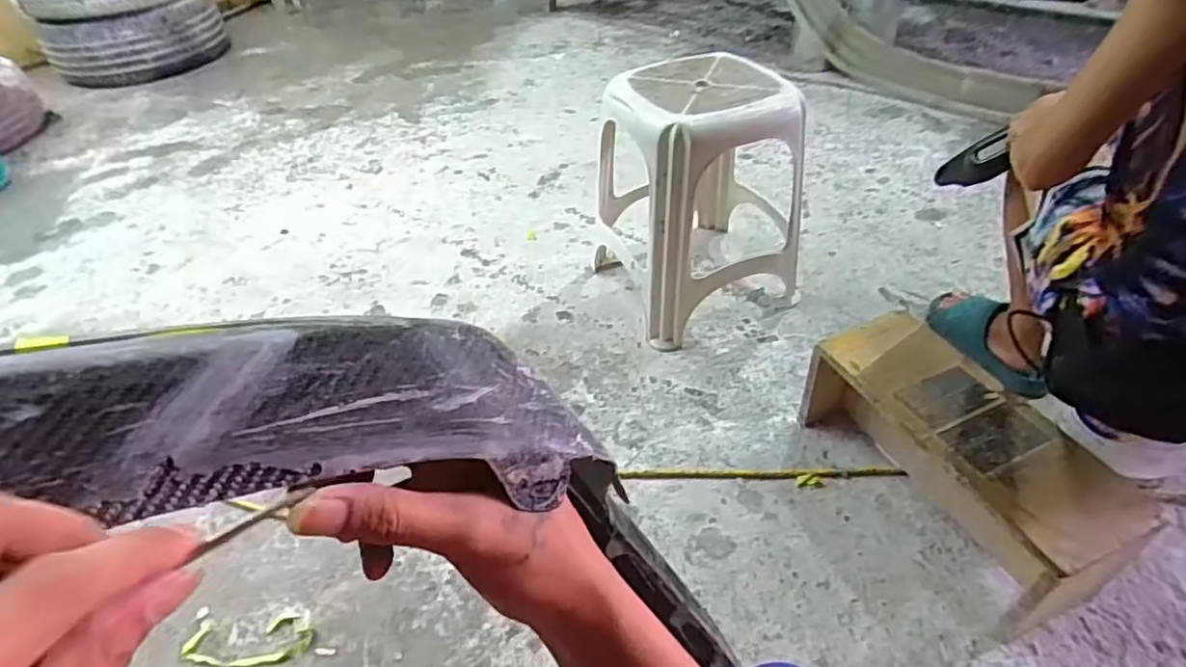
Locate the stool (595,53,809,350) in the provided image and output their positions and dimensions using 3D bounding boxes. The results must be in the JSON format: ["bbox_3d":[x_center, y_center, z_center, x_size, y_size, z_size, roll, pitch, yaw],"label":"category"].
[{"bbox_3d":[0.194,-0.276,1.291,0.320,0.457,0.349,-20,44,-17],"label":"stool"}]

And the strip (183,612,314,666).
[{"bbox_3d":[-0.482,0.431,0.897,0.174,0.007,0.071,-5,42,-1],"label":"strip"}]

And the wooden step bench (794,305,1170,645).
[{"bbox_3d":[0.517,0.177,0.938,0.178,0.213,0.435,-17,44,-14],"label":"wooden step bench"}]

